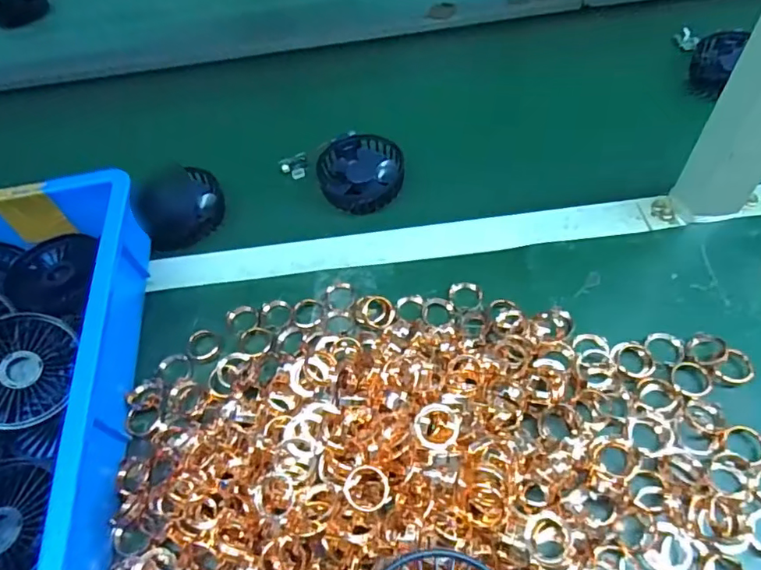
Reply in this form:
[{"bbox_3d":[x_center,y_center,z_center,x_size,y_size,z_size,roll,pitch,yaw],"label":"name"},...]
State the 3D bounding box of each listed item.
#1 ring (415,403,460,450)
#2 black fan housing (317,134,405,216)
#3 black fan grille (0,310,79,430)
[{"bbox_3d":[0.036,0.090,0.338,0.028,0.008,0.028,-2,77,10],"label":"ring"},{"bbox_3d":[-0.019,-0.117,0.551,0.084,0.027,0.088,-3,55,4],"label":"black fan housing"},{"bbox_3d":[-0.280,0.064,0.406,0.078,0.007,0.088,5,67,-21],"label":"black fan grille"}]

